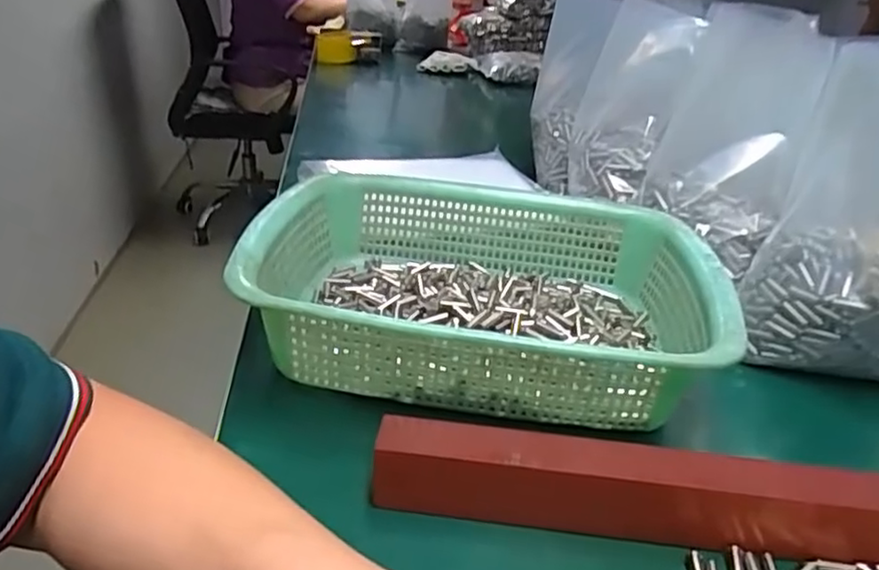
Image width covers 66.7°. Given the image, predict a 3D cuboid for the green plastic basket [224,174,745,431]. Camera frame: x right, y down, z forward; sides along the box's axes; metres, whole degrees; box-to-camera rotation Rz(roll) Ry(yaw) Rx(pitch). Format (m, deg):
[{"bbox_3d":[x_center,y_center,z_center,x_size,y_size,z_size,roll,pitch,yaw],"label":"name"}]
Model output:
[{"bbox_3d":[0.031,0.000,0.450,0.289,0.076,0.218,5,28,5],"label":"green plastic basket"}]

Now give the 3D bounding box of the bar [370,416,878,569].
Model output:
[{"bbox_3d":[0.159,0.105,0.313,0.376,0.038,0.030,5,28,6],"label":"bar"}]

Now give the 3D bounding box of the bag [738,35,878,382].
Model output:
[{"bbox_3d":[0.289,-0.043,0.443,0.123,0.201,0.102,22,34,33],"label":"bag"}]

